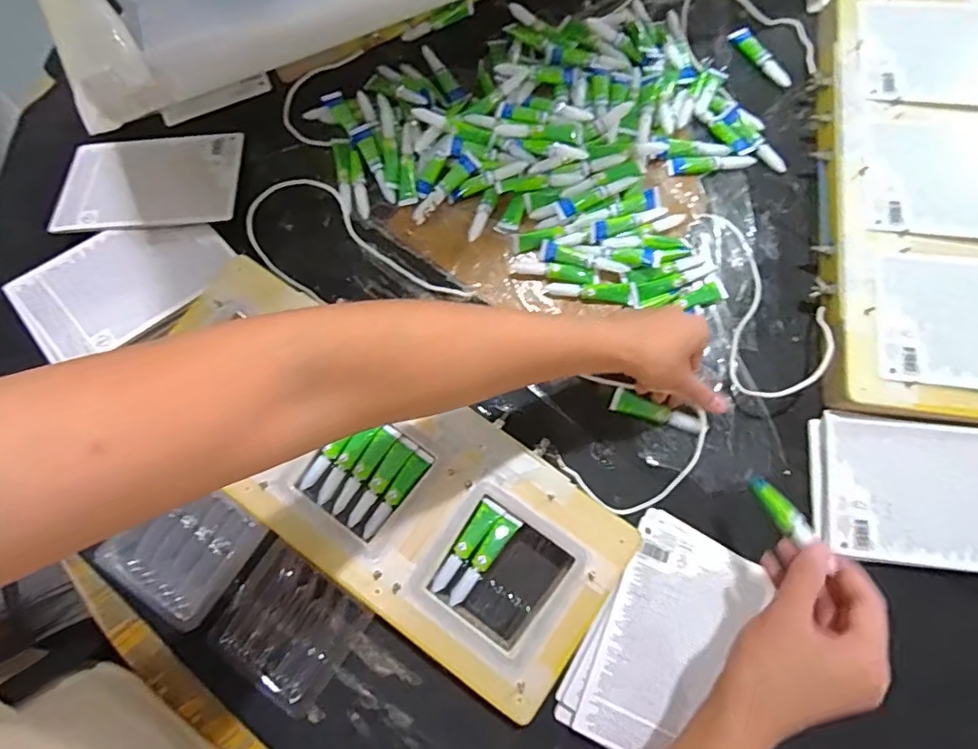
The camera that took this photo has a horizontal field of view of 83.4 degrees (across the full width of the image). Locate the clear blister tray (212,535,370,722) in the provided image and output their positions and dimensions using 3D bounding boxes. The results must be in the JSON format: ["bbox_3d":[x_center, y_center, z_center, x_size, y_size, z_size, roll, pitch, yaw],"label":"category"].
[{"bbox_3d":[-0.164,0.208,0.450,0.102,0.011,0.097,34,78,9],"label":"clear blister tray"}]

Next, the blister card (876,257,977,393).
[{"bbox_3d":[0.415,-0.041,0.458,0.171,0.008,0.116,5,76,2],"label":"blister card"}]

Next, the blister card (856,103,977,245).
[{"bbox_3d":[0.423,-0.176,0.488,0.175,0.007,0.130,10,76,3],"label":"blister card"}]

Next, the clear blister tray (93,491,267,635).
[{"bbox_3d":[-0.251,0.144,0.455,0.092,0.019,0.103,38,79,10],"label":"clear blister tray"}]

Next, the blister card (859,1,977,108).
[{"bbox_3d":[0.442,-0.303,0.519,0.169,0.010,0.116,4,76,2],"label":"blister card"}]

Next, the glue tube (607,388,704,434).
[{"bbox_3d":[0.146,0.034,0.484,0.076,0.014,0.019,21,77,6],"label":"glue tube"}]

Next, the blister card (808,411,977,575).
[{"bbox_3d":[0.366,0.099,0.453,0.180,0.020,0.119,7,76,3],"label":"blister card"}]

